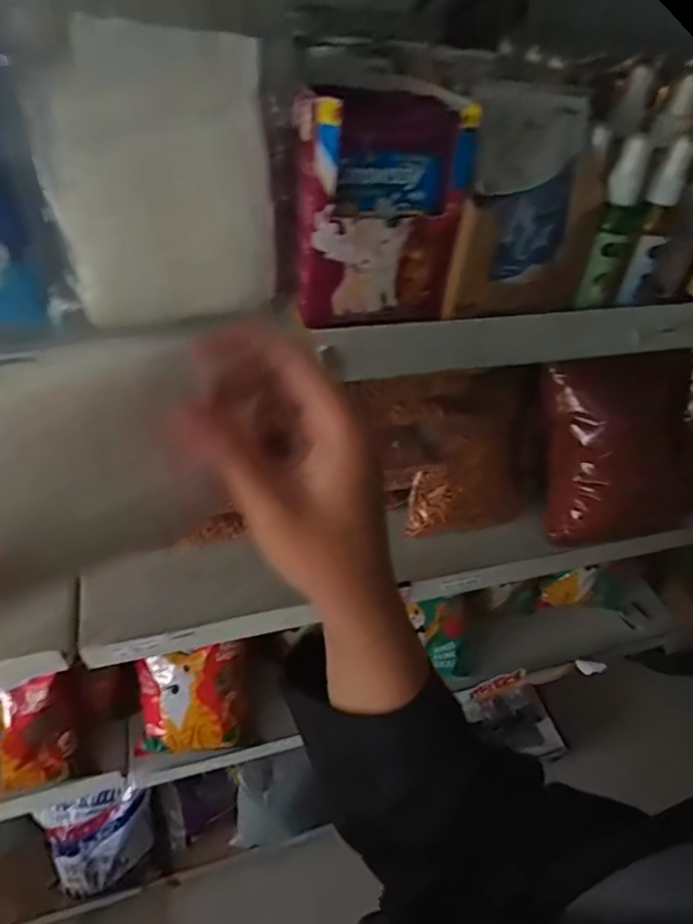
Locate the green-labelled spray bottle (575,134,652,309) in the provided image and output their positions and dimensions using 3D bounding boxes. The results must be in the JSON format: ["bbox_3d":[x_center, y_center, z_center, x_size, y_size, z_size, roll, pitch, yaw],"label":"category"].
[{"bbox_3d":[0.171,-0.147,0.358,0.026,0.095,0.029,19,43,14],"label":"green-labelled spray bottle"}]

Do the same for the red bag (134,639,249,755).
[{"bbox_3d":[-0.191,0.289,0.703,0.131,0.141,0.045,0,8,-1],"label":"red bag"}]

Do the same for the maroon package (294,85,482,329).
[{"bbox_3d":[0.018,-0.151,0.337,0.094,0.117,0.068,-1,42,-9],"label":"maroon package"}]

